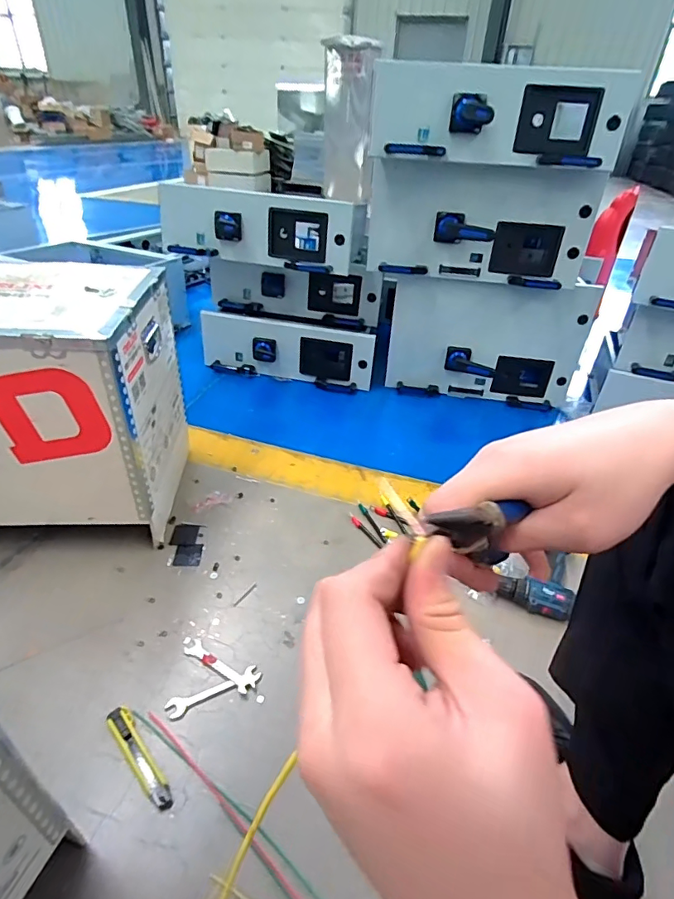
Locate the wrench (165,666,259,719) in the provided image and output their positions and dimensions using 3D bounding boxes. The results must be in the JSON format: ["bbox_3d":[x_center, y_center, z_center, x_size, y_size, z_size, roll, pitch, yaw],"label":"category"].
[{"bbox_3d":[-0.194,0.384,0.750,0.144,0.006,0.034,-13,41,-24],"label":"wrench"}]

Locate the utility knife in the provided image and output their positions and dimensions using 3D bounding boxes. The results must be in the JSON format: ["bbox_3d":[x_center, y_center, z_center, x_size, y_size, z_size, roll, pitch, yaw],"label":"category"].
[{"bbox_3d":[-0.277,0.430,0.662,0.030,0.014,0.158,-25,47,-35],"label":"utility knife"}]

